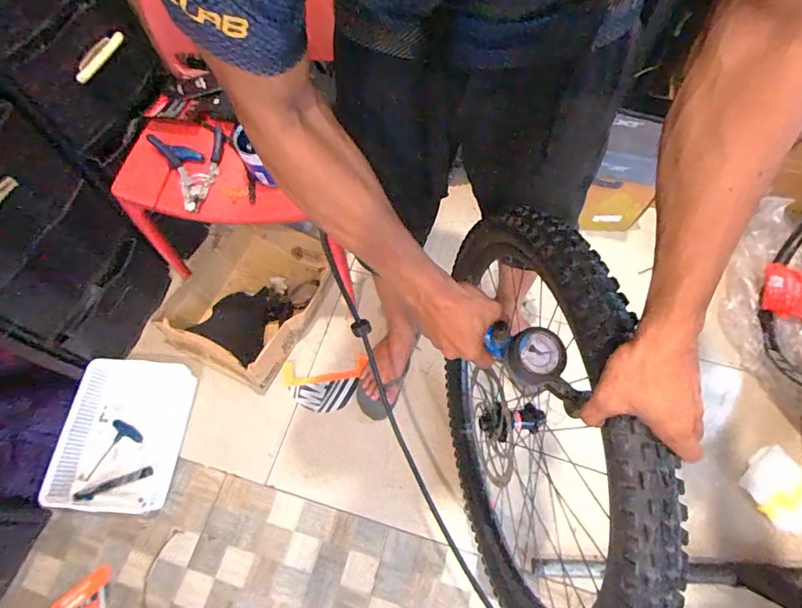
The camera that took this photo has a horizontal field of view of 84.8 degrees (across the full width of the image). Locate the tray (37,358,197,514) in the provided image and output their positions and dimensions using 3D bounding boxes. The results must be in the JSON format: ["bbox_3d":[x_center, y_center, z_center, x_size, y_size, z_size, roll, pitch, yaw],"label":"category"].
[{"bbox_3d":[-0.646,0.300,1.029,0.242,0.079,0.339,3,64,3],"label":"tray"}]

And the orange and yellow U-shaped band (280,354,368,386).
[{"bbox_3d":[-0.196,0.170,1.135,0.216,0.018,0.060,-8,64,-2],"label":"orange and yellow U-shaped band"}]

